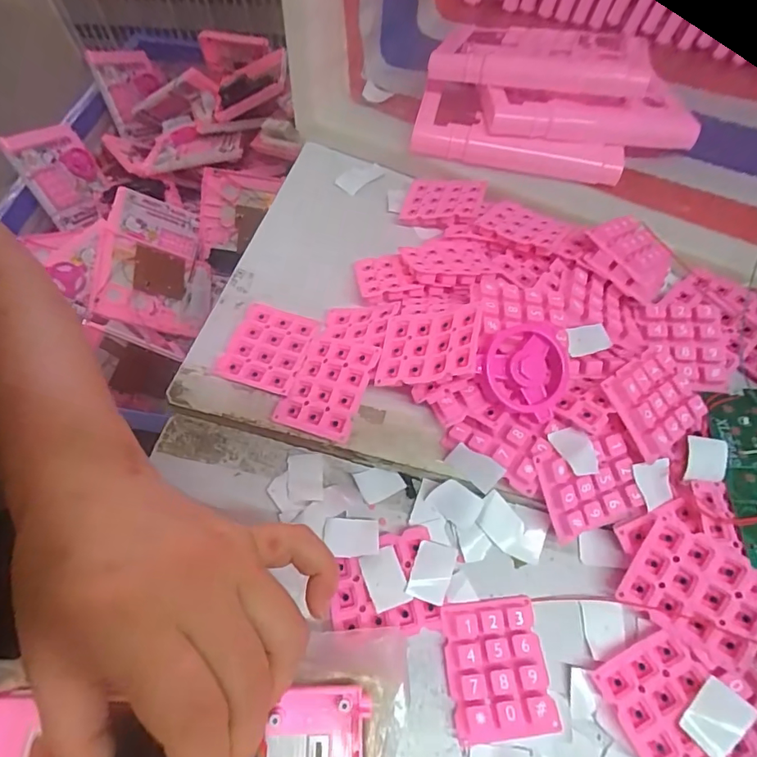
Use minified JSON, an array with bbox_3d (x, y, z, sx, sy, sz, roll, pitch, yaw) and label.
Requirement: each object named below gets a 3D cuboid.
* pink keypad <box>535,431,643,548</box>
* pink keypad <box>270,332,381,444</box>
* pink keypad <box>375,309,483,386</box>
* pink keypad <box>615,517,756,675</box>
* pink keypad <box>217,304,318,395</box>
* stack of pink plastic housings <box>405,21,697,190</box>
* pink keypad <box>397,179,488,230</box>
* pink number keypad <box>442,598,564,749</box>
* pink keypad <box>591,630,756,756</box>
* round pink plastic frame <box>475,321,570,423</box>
[{"bbox_3d":[0.115,0.060,0.269,0.052,0.011,0.051,-8,87,-10],"label":"pink keypad"},{"bbox_3d":[-0.031,0.003,0.292,0.049,0.006,0.062,13,69,26],"label":"pink keypad"},{"bbox_3d":[0.028,-0.018,0.278,0.058,0.005,0.049,-5,52,31],"label":"pink keypad"},{"bbox_3d":[0.157,0.105,0.242,0.059,0.004,0.050,30,92,31],"label":"pink keypad"},{"bbox_3d":[-0.070,-0.020,0.315,0.050,0.007,0.057,18,62,9],"label":"pink keypad"},{"bbox_3d":[0.140,-0.213,0.388,0.215,0.058,0.102,13,61,6],"label":"stack of pink plastic housings"},{"bbox_3d":[0.050,-0.136,0.383,0.058,0.013,0.044,10,60,16],"label":"pink keypad"},{"bbox_3d":[0.059,0.141,0.240,0.048,0.005,0.059,-5,61,-4],"label":"pink number keypad"},{"bbox_3d":[0.137,0.157,0.228,0.046,0.012,0.059,-22,63,-13],"label":"pink keypad"},{"bbox_3d":[0.083,-0.007,0.274,0.050,0.018,0.053,33,77,-6],"label":"round pink plastic frame"}]

